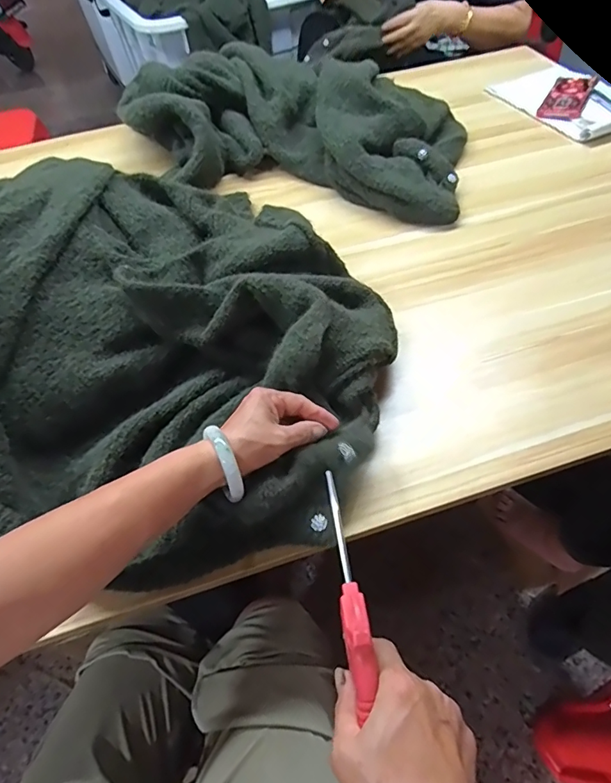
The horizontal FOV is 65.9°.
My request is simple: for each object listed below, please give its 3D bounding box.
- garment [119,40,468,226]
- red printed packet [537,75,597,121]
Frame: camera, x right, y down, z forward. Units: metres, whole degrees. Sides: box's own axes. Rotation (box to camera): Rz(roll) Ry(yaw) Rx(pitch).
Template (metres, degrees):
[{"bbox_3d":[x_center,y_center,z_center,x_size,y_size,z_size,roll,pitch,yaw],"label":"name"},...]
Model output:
[{"bbox_3d":[-0.036,-0.479,0.831,0.636,0.127,0.345,12,56,13],"label":"garment"},{"bbox_3d":[0.503,-0.565,0.906,0.074,0.005,0.137,23,67,26],"label":"red printed packet"}]

